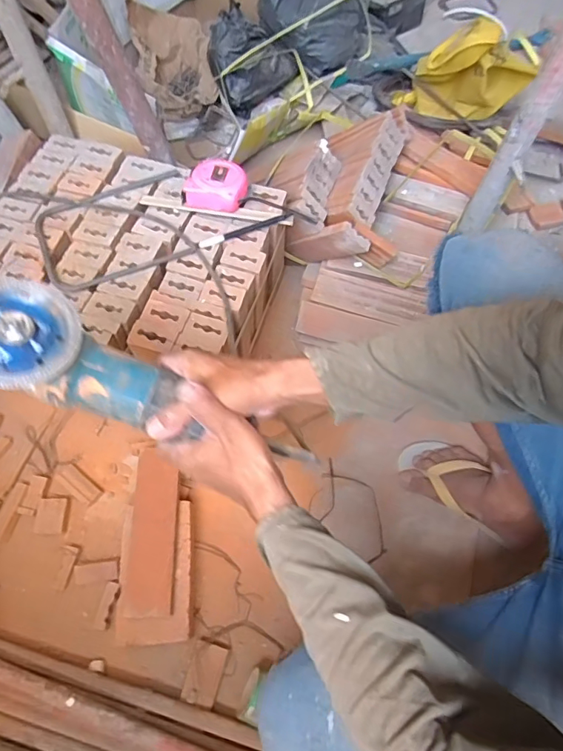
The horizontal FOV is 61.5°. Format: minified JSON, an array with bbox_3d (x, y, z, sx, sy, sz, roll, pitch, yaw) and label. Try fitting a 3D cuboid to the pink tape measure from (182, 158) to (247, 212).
[{"bbox_3d":[-0.101,-0.292,0.737,0.092,0.044,0.078,1,64,-2],"label":"pink tape measure"}]

